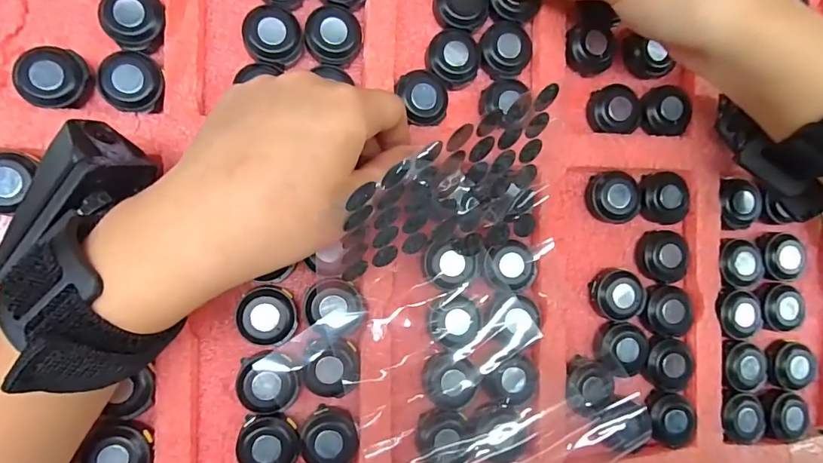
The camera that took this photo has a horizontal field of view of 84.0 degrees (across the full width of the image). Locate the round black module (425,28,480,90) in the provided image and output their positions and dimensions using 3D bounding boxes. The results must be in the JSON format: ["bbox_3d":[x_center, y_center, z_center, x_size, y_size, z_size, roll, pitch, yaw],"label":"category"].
[{"bbox_3d":[0.023,-0.096,0.250,0.028,0.010,0.032,10,87,-8],"label":"round black module"}]

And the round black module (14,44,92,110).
[{"bbox_3d":[-0.169,-0.073,0.216,0.029,0.009,0.030,0,89,-9],"label":"round black module"}]

